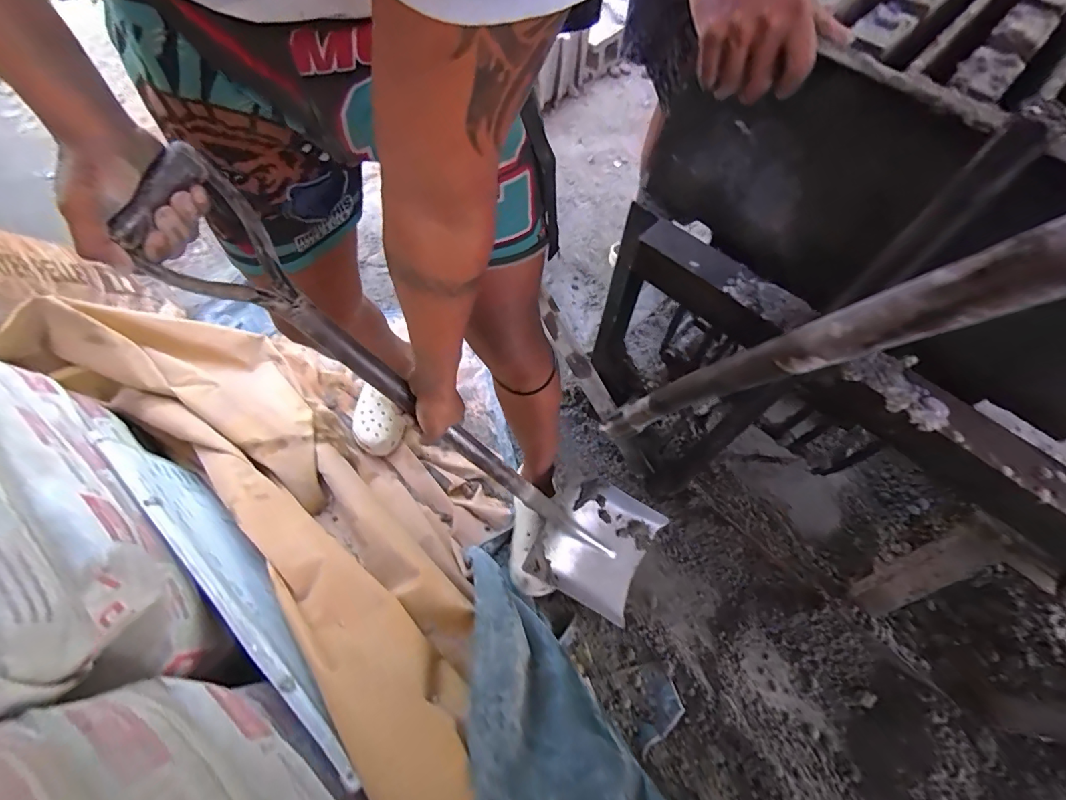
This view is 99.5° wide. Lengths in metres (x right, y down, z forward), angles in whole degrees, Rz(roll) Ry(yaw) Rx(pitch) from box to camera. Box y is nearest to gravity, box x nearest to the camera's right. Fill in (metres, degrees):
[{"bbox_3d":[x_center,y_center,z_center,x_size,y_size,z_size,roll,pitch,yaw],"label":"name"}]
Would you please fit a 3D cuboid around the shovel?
[{"bbox_3d":[-0.047,0.083,0.696,0.105,0.914,0.219,3,56,41],"label":"shovel"}]

